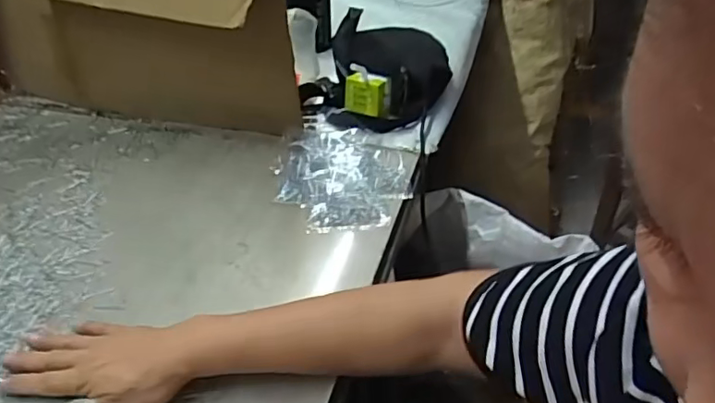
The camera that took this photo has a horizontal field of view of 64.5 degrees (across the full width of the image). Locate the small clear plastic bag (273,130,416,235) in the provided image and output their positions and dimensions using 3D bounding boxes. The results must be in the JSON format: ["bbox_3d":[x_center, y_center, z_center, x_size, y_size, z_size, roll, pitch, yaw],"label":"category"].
[{"bbox_3d":[-0.021,-0.034,0.688,0.170,0.017,0.182,4,38,9],"label":"small clear plastic bag"}]

